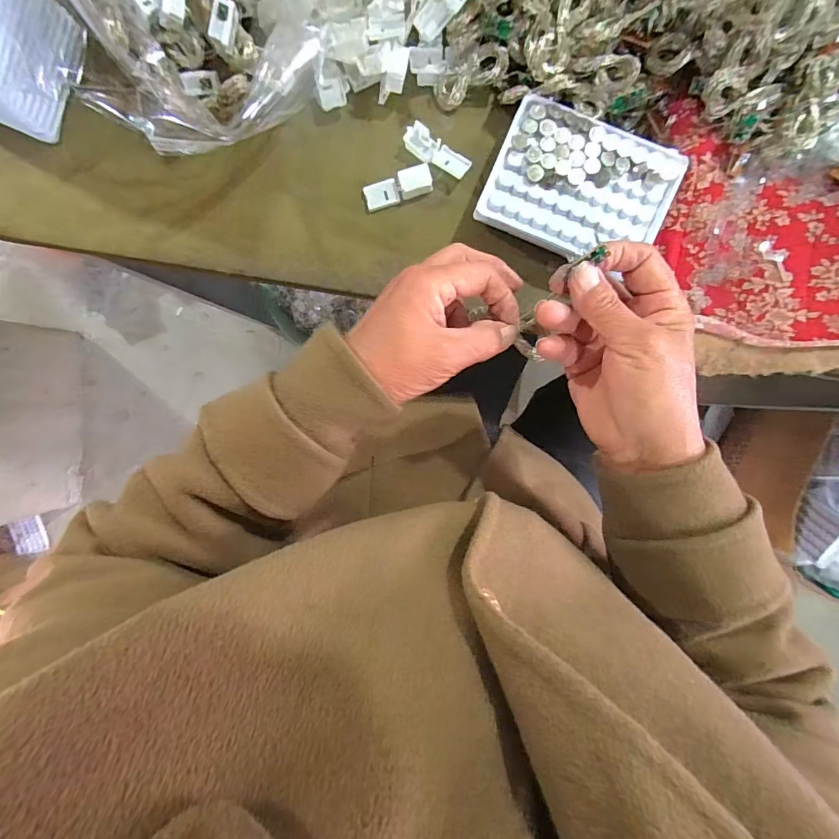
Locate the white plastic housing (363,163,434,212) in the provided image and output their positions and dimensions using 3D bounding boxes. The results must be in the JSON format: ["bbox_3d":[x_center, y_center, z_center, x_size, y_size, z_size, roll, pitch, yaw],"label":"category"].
[{"bbox_3d":[-0.017,-0.184,0.329,0.054,0.008,0.019,-16,93,3],"label":"white plastic housing"}]

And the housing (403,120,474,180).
[{"bbox_3d":[0.014,-0.209,0.325,0.055,0.007,0.020,34,95,0],"label":"housing"}]

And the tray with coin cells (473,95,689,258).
[{"bbox_3d":[0.119,-0.171,0.305,0.128,0.011,0.092,24,95,1],"label":"tray with coin cells"}]

